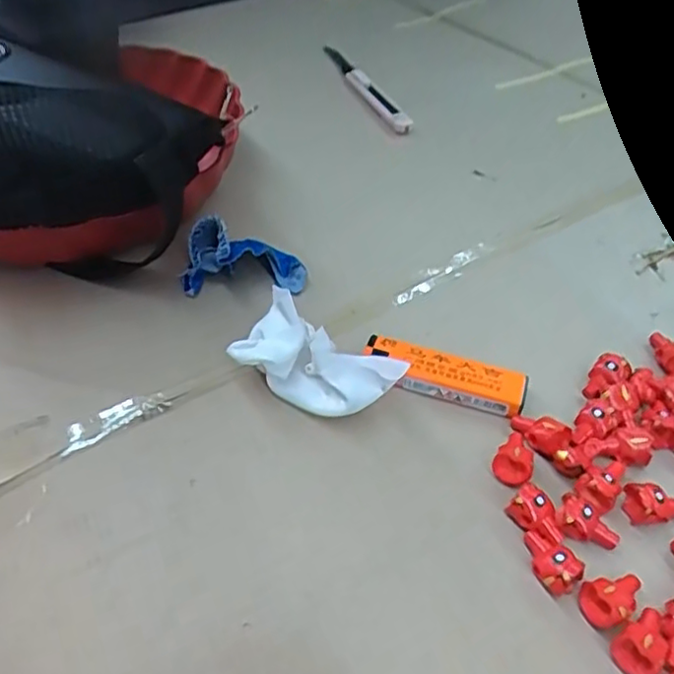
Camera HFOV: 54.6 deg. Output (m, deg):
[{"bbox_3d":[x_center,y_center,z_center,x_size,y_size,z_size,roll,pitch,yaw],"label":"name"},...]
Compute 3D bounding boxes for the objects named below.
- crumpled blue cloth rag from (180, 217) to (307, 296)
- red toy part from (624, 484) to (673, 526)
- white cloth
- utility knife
[{"bbox_3d":[-0.054,-0.047,0.374,0.069,0.036,0.026,2,47,3],"label":"crumpled blue cloth rag"},{"bbox_3d":[0.136,0.071,0.275,0.025,0.016,0.012,2,47,4],"label":"red toy part"},{"bbox_3d":[-0.009,0.014,0.308,0.076,0.047,0.030,21,51,20],"label":"white cloth"},{"bbox_3d":[0.022,-0.218,0.561,0.021,0.010,0.169,-17,48,-14],"label":"utility knife"}]

